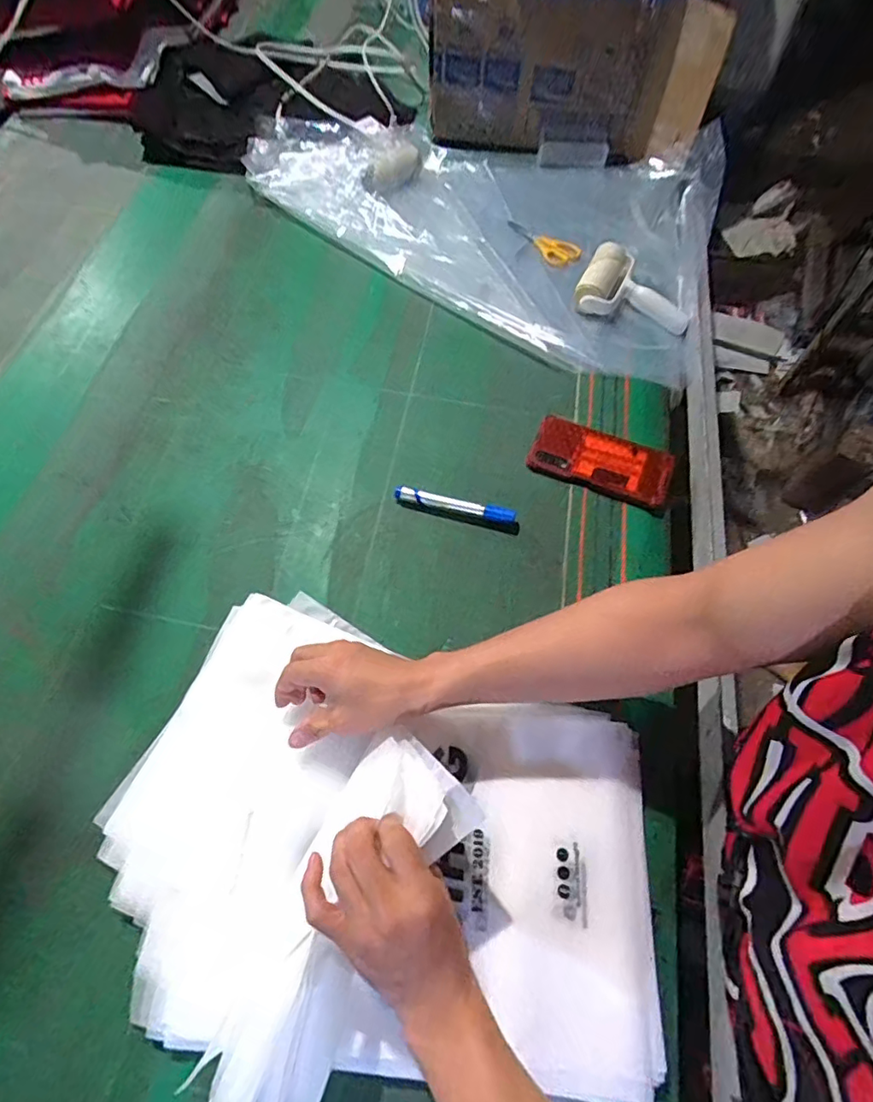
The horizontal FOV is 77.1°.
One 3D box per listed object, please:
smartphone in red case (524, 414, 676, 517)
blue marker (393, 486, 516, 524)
[{"bbox_3d":[0.193,-0.107,0.635,0.160,0.015,0.082,20,66,10],"label":"smartphone in red case"},{"bbox_3d":[0.019,-0.051,0.607,0.136,0.019,0.015,13,65,7],"label":"blue marker"}]

